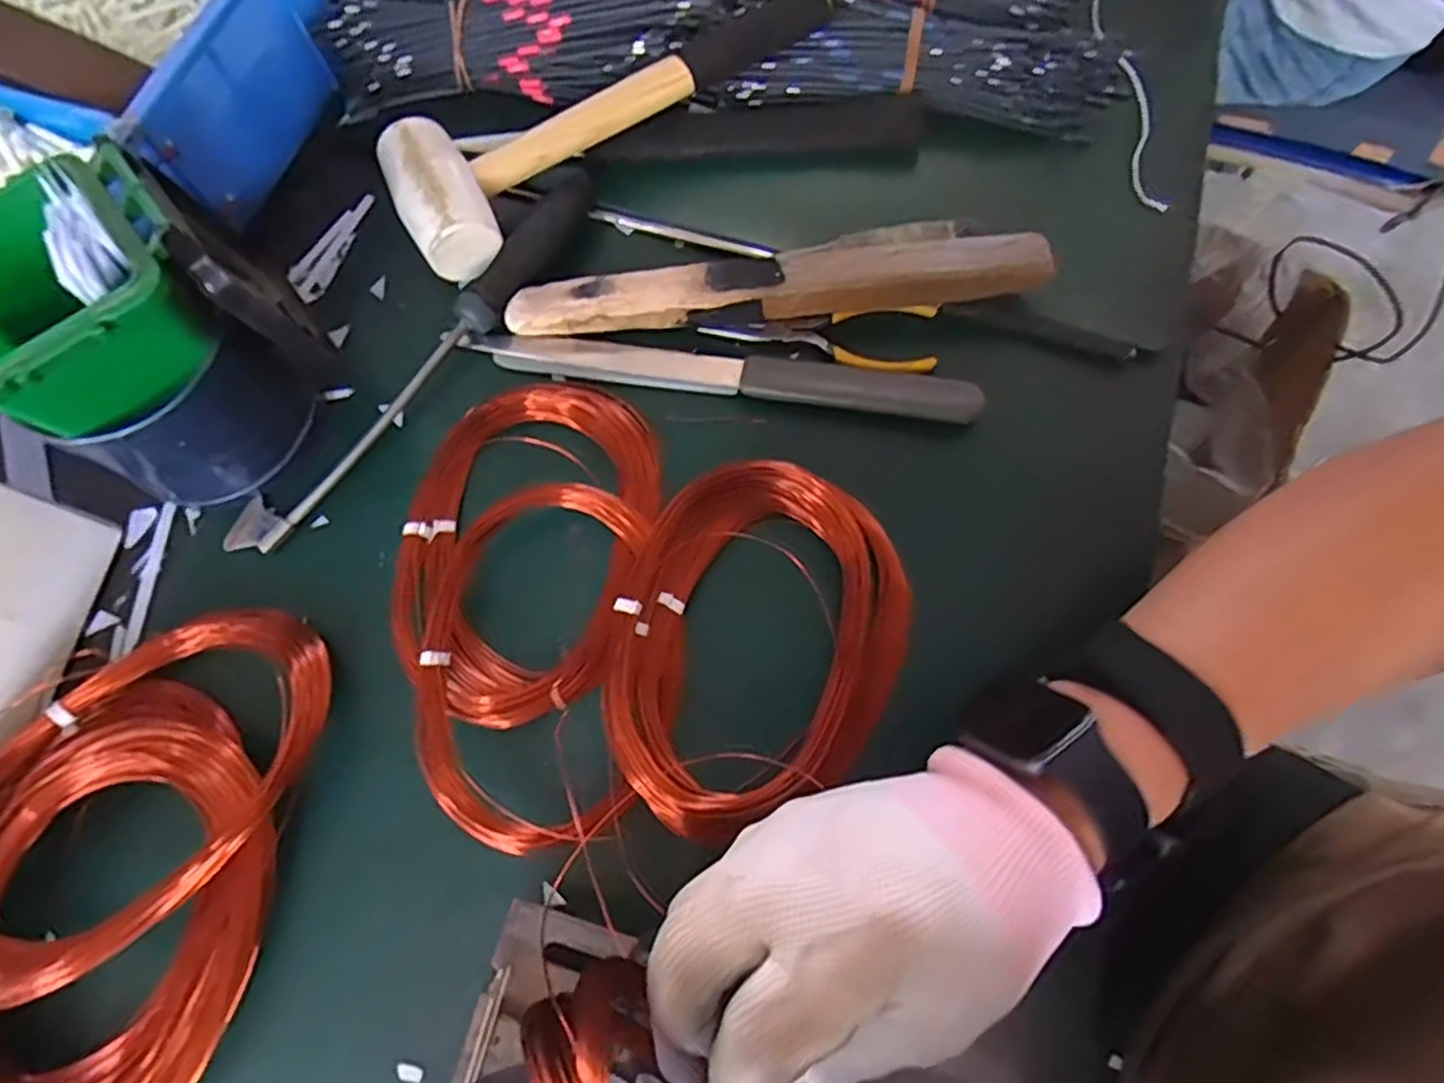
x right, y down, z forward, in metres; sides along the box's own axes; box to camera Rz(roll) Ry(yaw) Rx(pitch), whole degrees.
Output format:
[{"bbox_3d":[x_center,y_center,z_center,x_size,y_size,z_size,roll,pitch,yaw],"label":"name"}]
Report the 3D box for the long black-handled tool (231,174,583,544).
[{"bbox_3d":[-0.153,-0.097,0.364,0.030,0.019,0.259,39,77,11],"label":"long black-handled tool"}]

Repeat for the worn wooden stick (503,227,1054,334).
[{"bbox_3d":[0.025,-0.139,0.366,0.266,0.034,0.042,-3,73,0],"label":"worn wooden stick"}]

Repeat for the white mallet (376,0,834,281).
[{"bbox_3d":[-0.067,-0.241,0.398,0.257,0.048,0.084,-37,76,-10],"label":"white mallet"}]

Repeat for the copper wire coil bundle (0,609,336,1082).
[{"bbox_3d":[-0.254,0.136,0.294,0.132,0.051,0.219,10,73,3],"label":"copper wire coil bundle"}]

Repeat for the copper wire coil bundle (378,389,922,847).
[{"bbox_3d":[-0.044,0.039,0.323,0.238,0.022,0.197,25,75,8],"label":"copper wire coil bundle"}]

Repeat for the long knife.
[{"bbox_3d":[-0.001,-0.089,0.363,0.258,0.013,0.024,9,73,3],"label":"long knife"}]

